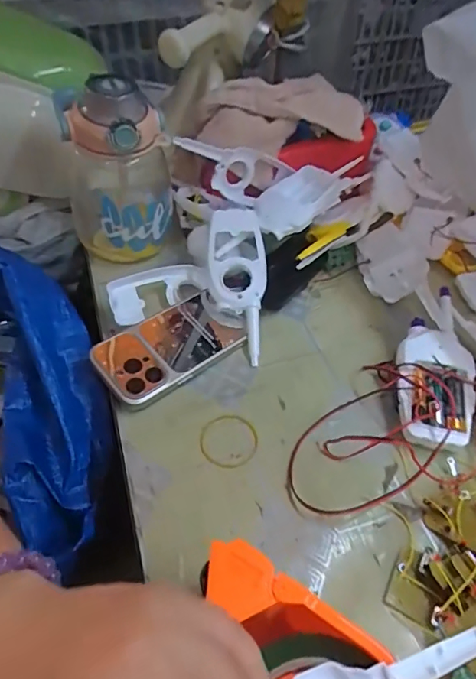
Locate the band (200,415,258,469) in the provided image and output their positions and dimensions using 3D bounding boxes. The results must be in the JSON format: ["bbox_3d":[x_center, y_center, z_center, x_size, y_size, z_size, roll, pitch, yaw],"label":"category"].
[{"bbox_3d":[-0.008,0.083,0.393,0.049,0.004,0.047,0,48,0],"label":"band"}]

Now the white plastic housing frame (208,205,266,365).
[{"bbox_3d":[0.003,-0.057,0.473,0.057,0.018,0.166,-6,72,-5],"label":"white plastic housing frame"}]

